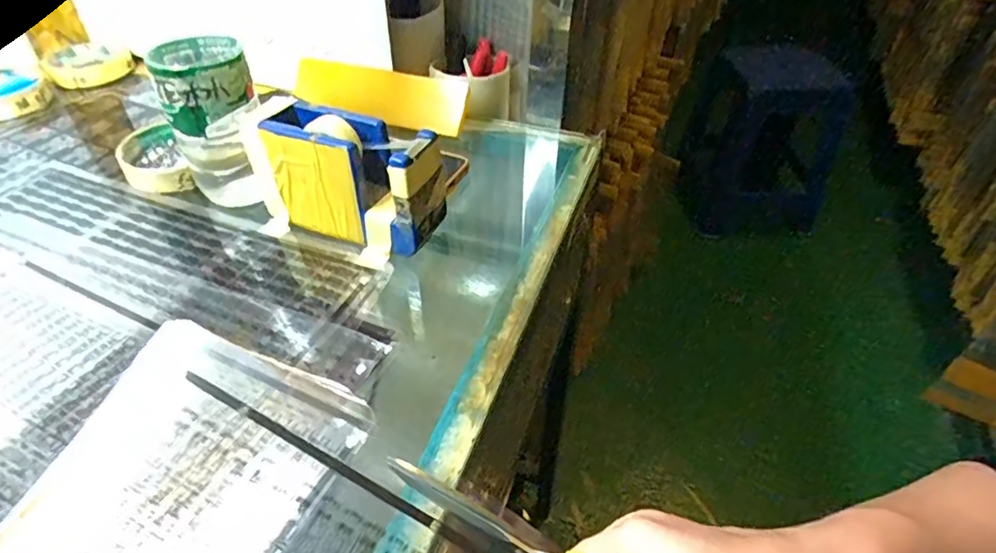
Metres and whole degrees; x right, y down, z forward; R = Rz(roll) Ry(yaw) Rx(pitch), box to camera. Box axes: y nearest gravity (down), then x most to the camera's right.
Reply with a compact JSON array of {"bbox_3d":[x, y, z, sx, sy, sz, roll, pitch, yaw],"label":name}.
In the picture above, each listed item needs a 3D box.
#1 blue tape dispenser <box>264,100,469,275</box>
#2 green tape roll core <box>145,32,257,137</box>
[{"bbox_3d":[-0.096,-0.064,0.386,0.129,0.082,0.055,13,43,15],"label":"blue tape dispenser"},{"bbox_3d":[-0.211,-0.143,0.400,0.059,0.044,0.069,-15,45,-16],"label":"green tape roll core"}]

